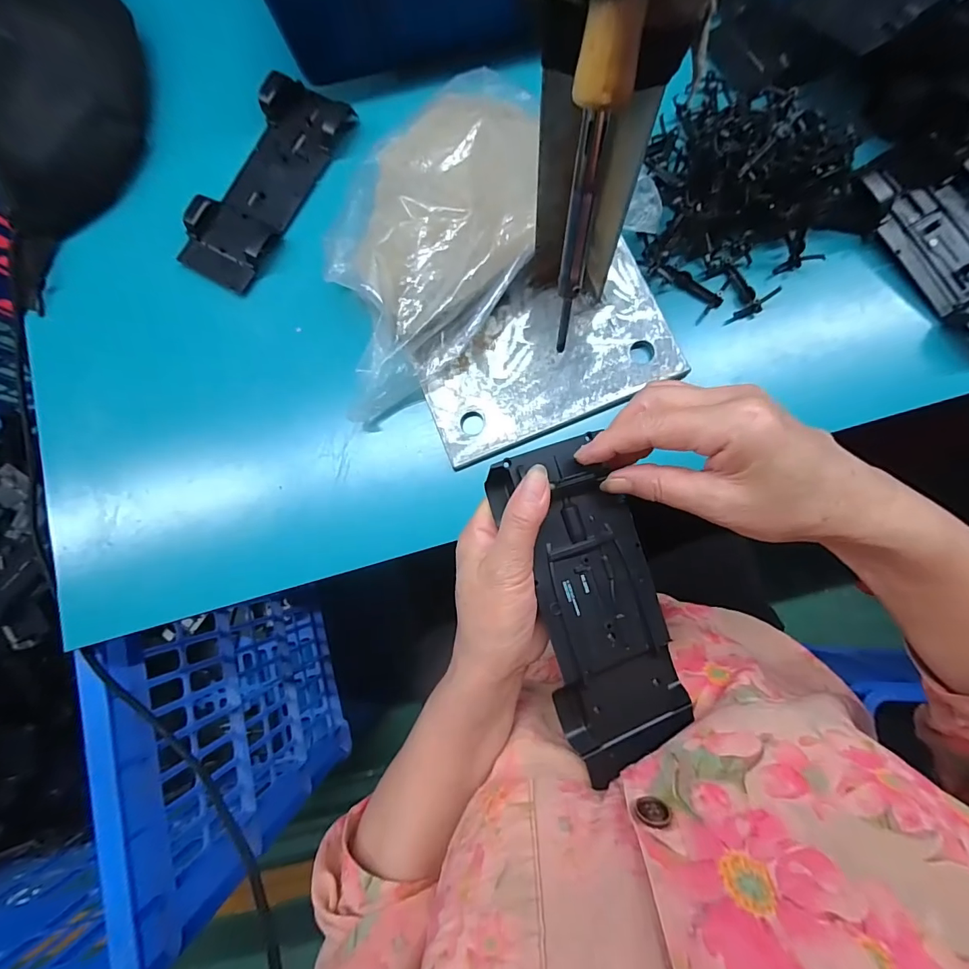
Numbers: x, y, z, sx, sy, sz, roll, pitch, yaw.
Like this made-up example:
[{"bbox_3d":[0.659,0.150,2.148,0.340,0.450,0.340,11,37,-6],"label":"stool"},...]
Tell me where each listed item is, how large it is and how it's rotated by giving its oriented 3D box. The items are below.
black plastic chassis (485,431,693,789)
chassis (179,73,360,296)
[{"bbox_3d":[0.063,0.068,0.257,0.074,0.028,0.183,-16,90,3],"label":"black plastic chassis"},{"bbox_3d":[-0.194,-0.265,0.391,0.076,0.024,0.190,29,87,8],"label":"chassis"}]

